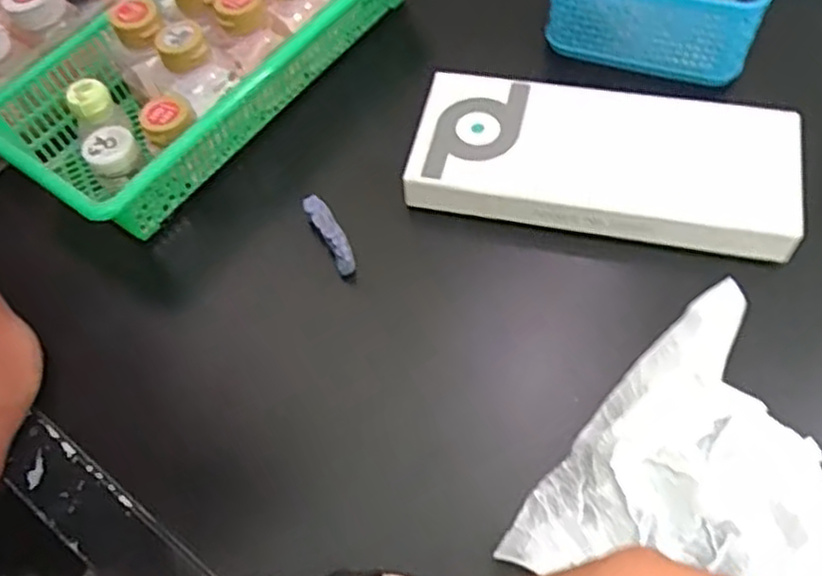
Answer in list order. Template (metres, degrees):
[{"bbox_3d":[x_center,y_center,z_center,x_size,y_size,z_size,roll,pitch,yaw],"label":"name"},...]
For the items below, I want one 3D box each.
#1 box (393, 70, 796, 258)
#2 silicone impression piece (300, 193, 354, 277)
[{"bbox_3d":[0.110,-0.074,0.420,0.212,0.031,0.087,12,60,10],"label":"box"},{"bbox_3d":[-0.047,-0.032,0.420,0.013,0.017,0.050,-27,61,-13],"label":"silicone impression piece"}]

